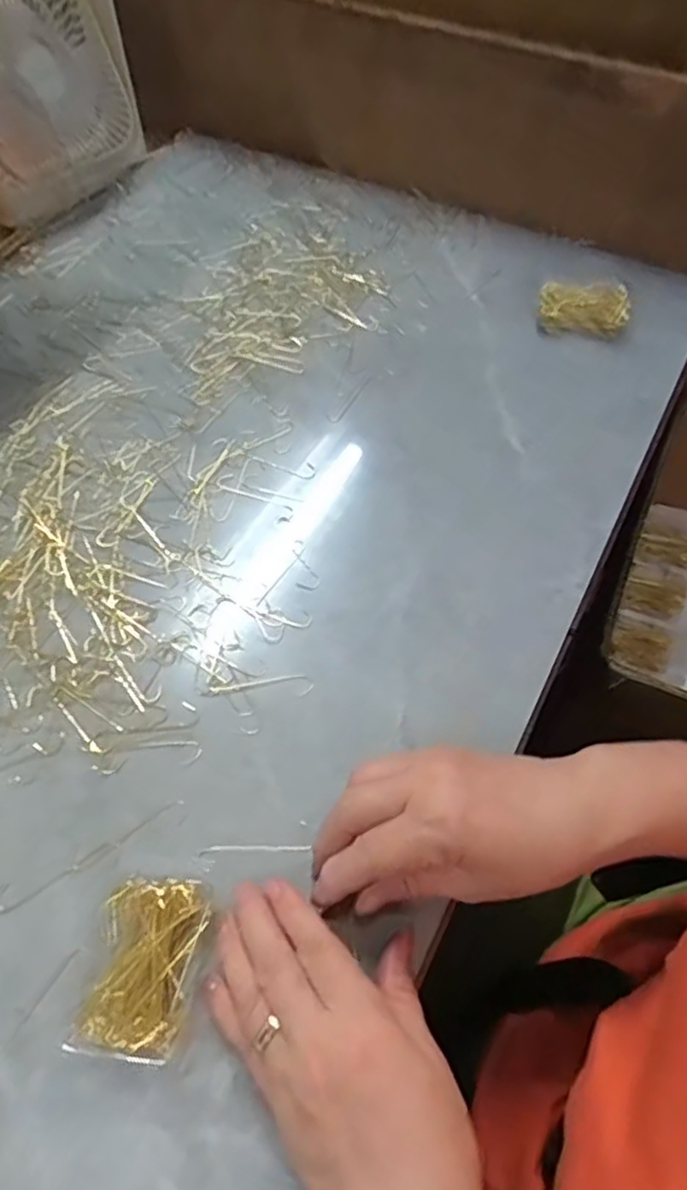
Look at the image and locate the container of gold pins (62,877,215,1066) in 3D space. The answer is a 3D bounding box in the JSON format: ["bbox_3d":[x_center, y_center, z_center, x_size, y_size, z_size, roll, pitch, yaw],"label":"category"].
[{"bbox_3d":[-0.093,0.176,0.323,0.052,0.018,0.074,6,57,4],"label":"container of gold pins"}]

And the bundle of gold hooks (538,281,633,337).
[{"bbox_3d":[0.208,-0.250,0.587,0.074,0.021,0.037,11,57,7],"label":"bundle of gold hooks"}]

